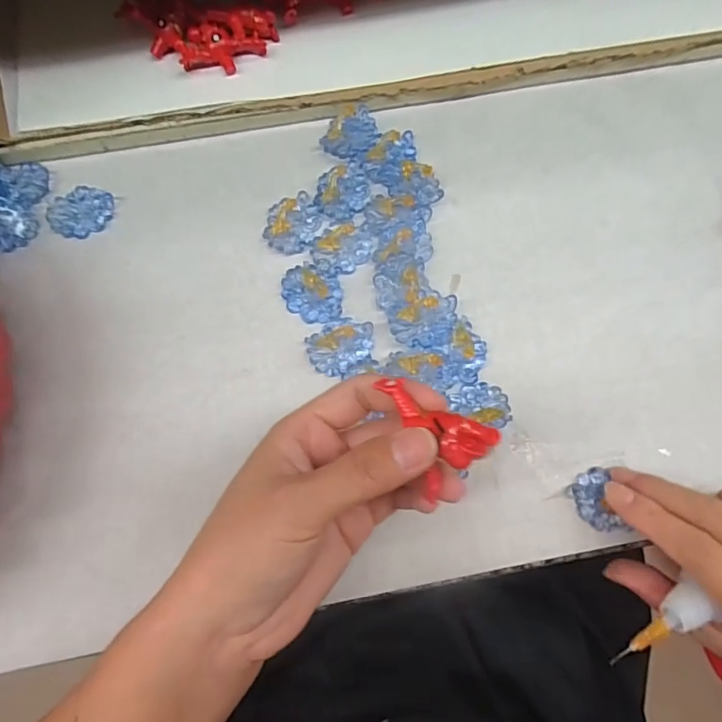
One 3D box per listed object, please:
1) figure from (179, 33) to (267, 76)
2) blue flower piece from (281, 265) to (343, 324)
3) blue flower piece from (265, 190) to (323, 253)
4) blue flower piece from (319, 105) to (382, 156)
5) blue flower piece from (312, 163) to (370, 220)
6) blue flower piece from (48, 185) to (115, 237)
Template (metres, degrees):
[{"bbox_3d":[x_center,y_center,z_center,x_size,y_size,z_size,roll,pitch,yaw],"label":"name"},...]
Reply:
[{"bbox_3d":[-0.080,-0.179,0.283,0.048,0.015,0.016,-11,76,-3],"label":"figure"},{"bbox_3d":[-0.028,-0.038,0.273,0.033,0.005,0.032,-3,76,-1],"label":"blue flower piece"},{"bbox_3d":[-0.041,-0.081,0.282,0.035,0.009,0.031,-37,79,-9],"label":"blue flower piece"},{"bbox_3d":[-0.006,-0.137,0.291,0.036,0.006,0.028,-40,93,-9],"label":"blue flower piece"},{"bbox_3d":[-0.011,-0.100,0.283,0.031,0.014,0.030,0,76,0],"label":"blue flower piece"},{"bbox_3d":[-0.164,-0.088,0.285,0.028,0.006,0.036,41,79,9],"label":"blue flower piece"}]

